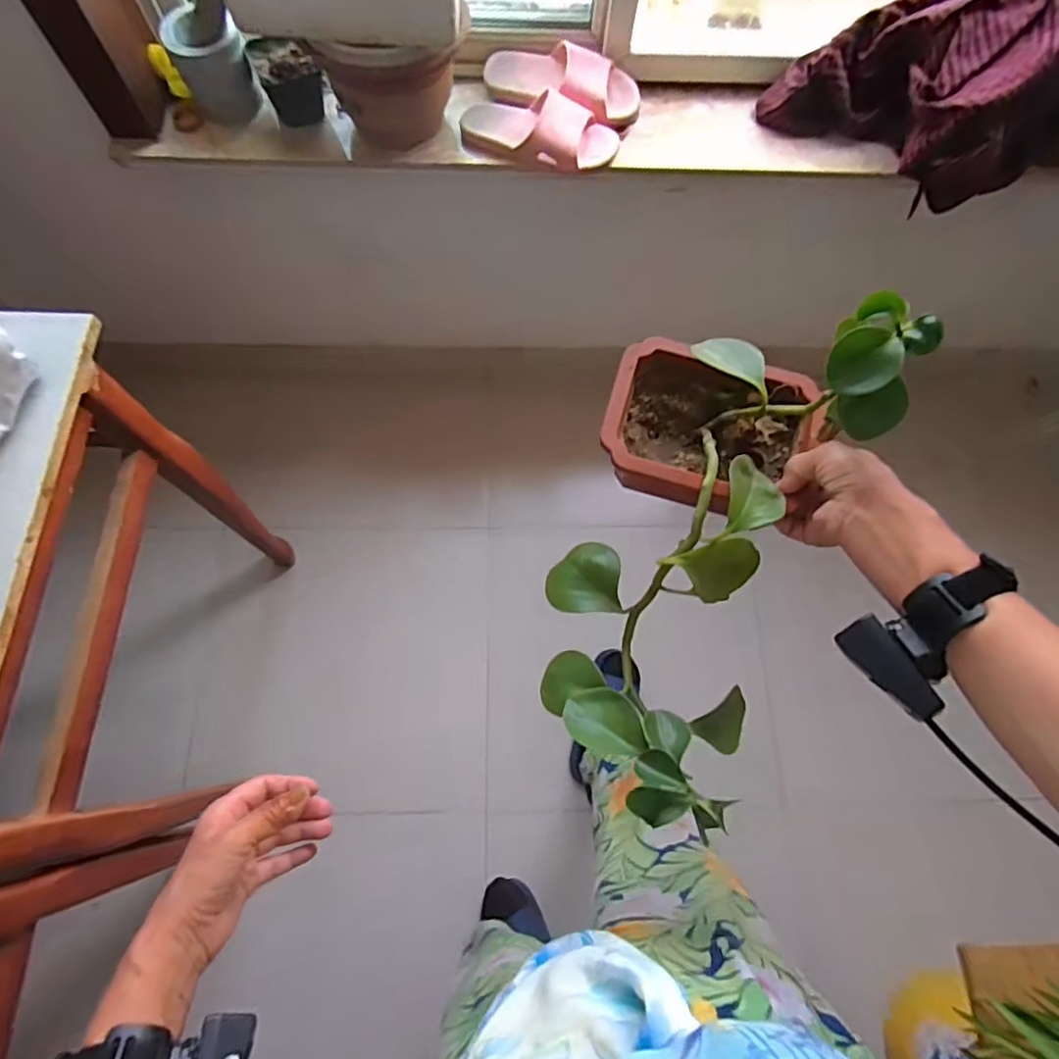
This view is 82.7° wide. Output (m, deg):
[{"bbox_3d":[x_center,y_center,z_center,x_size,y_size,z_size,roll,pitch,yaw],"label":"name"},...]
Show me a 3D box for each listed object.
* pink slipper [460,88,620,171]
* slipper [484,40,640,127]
[{"bbox_3d":[0.010,-0.612,0.919,0.243,0.059,0.094,21,74,7],"label":"pink slipper"},{"bbox_3d":[0.049,-0.691,0.939,0.243,0.081,0.108,21,74,7],"label":"slipper"}]

